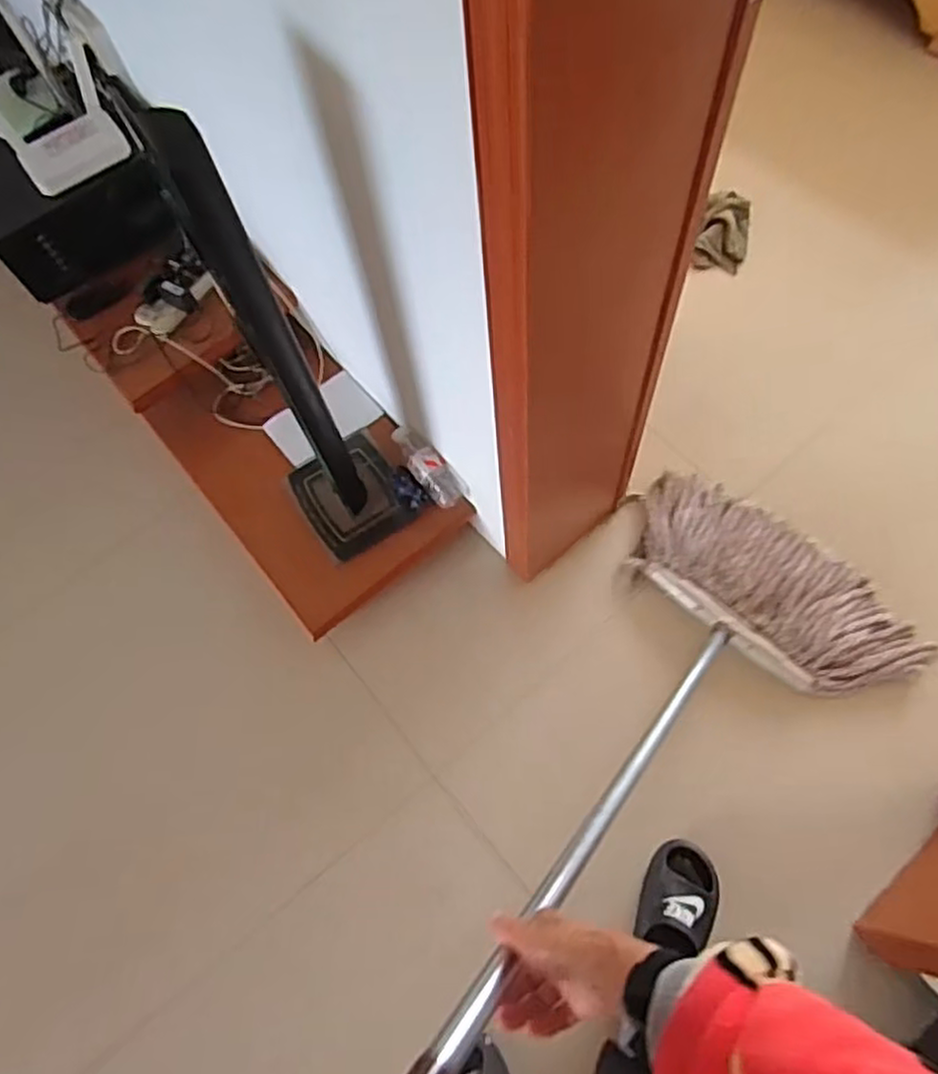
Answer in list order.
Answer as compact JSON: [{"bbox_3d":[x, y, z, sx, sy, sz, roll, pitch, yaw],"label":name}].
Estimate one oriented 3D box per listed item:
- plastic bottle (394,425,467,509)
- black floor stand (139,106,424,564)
[{"bbox_3d":[-0.084,-0.142,1.423,0.068,0.063,0.190,-40,86,-13],"label":"plastic bottle"},{"bbox_3d":[-0.250,-0.238,1.097,0.203,0.883,0.202,-31,69,-10],"label":"black floor stand"}]

